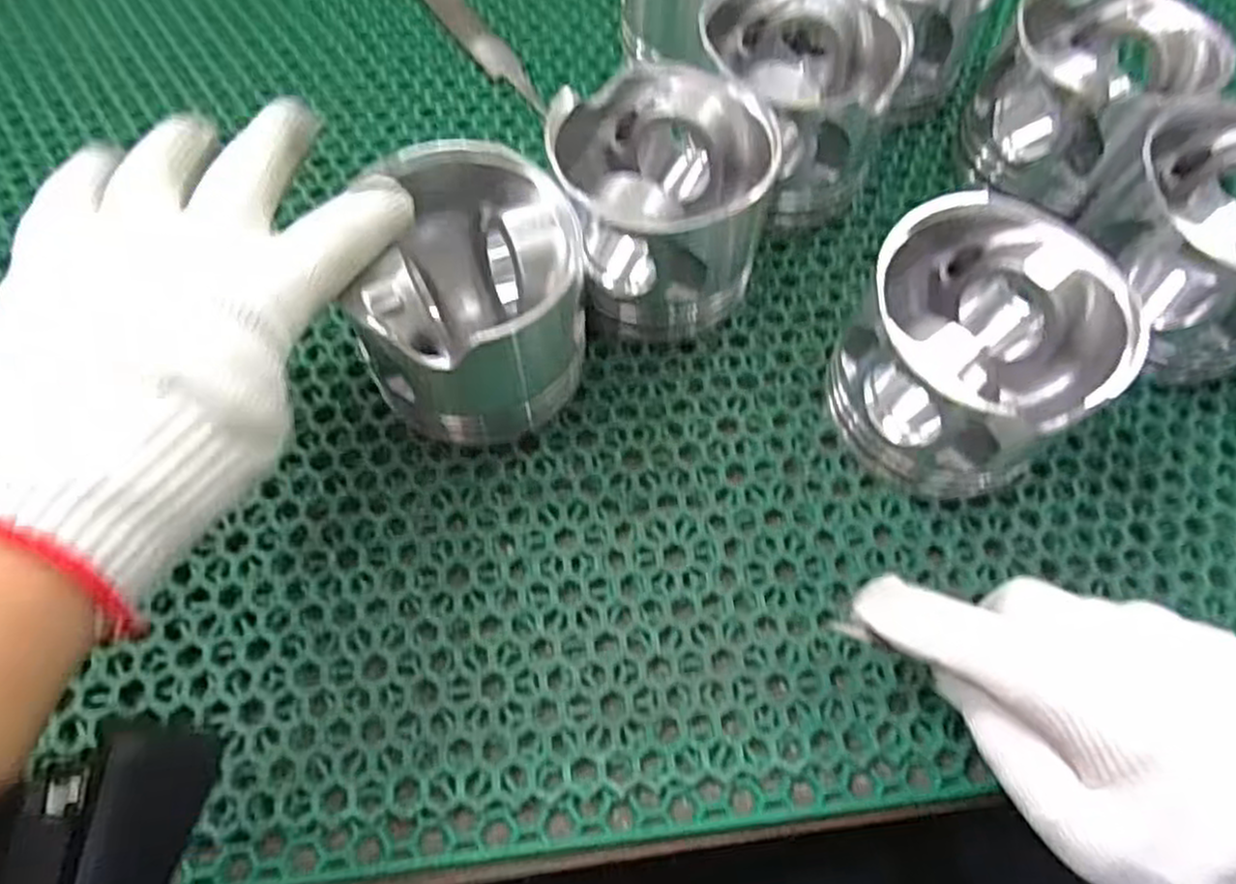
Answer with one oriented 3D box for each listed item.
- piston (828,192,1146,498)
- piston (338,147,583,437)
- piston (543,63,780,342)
[{"bbox_3d":[0.130,-0.030,0.296,0.087,0.077,0.092,1,64,-1],"label":"piston"},{"bbox_3d":[-0.054,-0.059,0.300,0.082,0.084,0.091,5,64,1],"label":"piston"},{"bbox_3d":[0.018,-0.098,0.325,0.085,0.078,0.087,-6,64,-5],"label":"piston"}]

